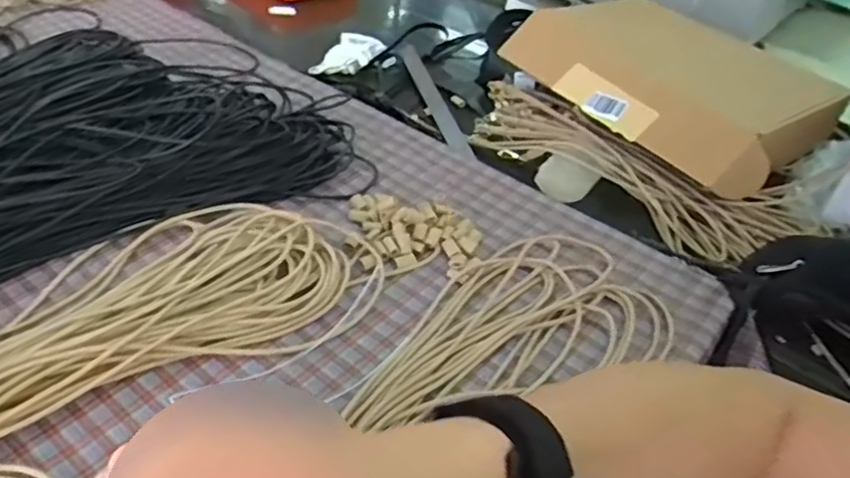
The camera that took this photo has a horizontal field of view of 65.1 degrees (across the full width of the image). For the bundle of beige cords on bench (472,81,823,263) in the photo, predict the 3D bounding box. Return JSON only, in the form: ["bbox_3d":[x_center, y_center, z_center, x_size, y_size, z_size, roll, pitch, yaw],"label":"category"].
[{"bbox_3d":[0.245,-0.096,0.831,0.456,0.041,0.176,30,46,26],"label":"bundle of beige cords on bench"}]

